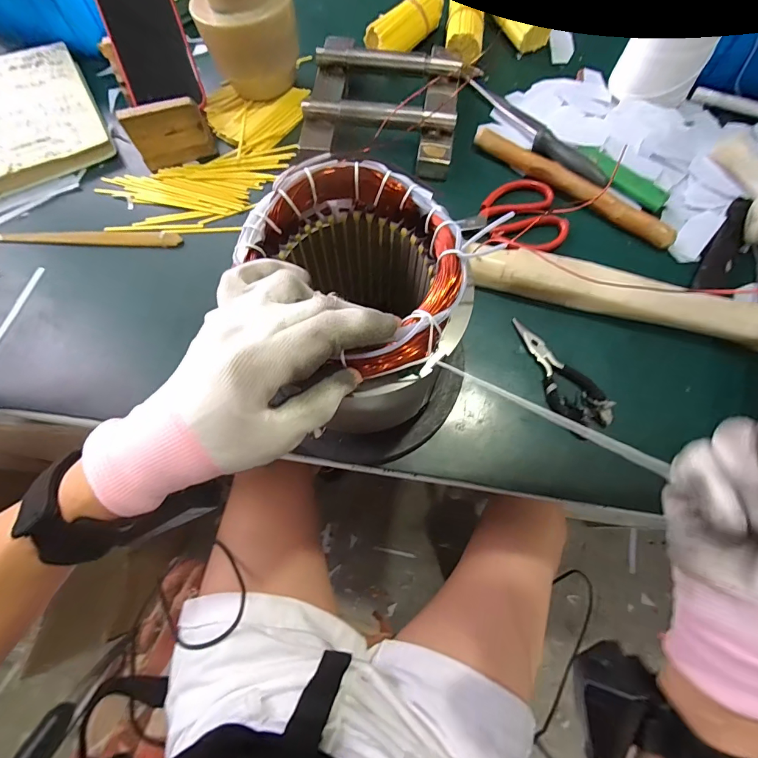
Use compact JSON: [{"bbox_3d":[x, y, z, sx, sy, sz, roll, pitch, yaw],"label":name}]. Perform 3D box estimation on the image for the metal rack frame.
[{"bbox_3d":[0.008,-0.333,0.480,0.188,0.042,0.205,11,71,4],"label":"metal rack frame"}]

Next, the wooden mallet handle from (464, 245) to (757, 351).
[{"bbox_3d":[0.229,-0.083,0.396,0.292,0.041,0.048,18,71,6],"label":"wooden mallet handle"}]

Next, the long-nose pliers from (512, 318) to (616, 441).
[{"bbox_3d":[0.170,-0.003,0.387,0.042,0.024,0.126,-31,73,-10],"label":"long-nose pliers"}]

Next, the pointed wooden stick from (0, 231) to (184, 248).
[{"bbox_3d":[-0.321,-0.157,0.440,0.206,0.005,0.022,1,70,0],"label":"pointed wooden stick"}]

